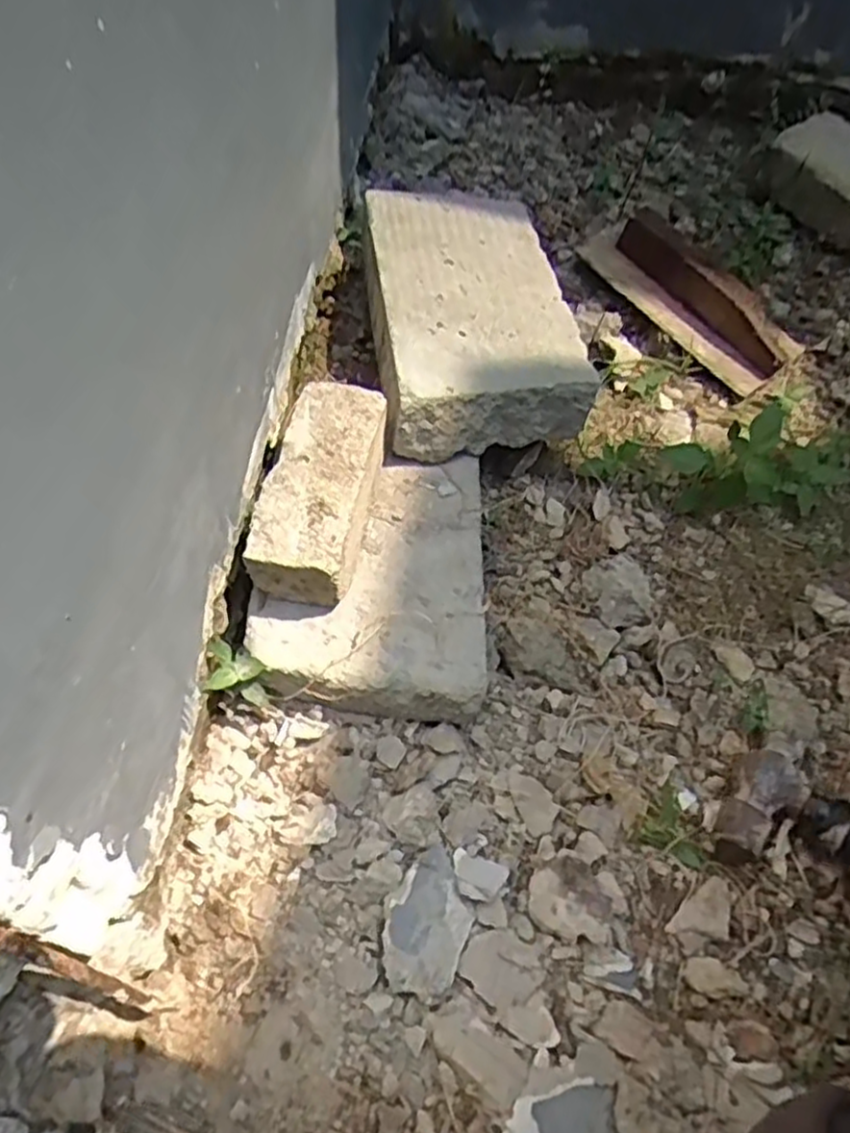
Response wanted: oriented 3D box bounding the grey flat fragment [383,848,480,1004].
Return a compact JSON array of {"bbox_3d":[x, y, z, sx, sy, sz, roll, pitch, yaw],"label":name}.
[{"bbox_3d":[0.003,0.264,0.567,0.062,0.022,0.099,23,57,10],"label":"grey flat fragment"}]

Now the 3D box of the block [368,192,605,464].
[{"bbox_3d":[0.048,-0.288,0.831,0.207,0.086,0.400,-5,55,-4],"label":"block"}]

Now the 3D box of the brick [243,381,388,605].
[{"bbox_3d":[-0.088,-0.061,0.659,0.083,0.081,0.197,6,55,4],"label":"brick"}]

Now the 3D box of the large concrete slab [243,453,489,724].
[{"bbox_3d":[-0.047,0.015,0.690,0.194,0.075,0.243,3,56,-3],"label":"large concrete slab"}]

